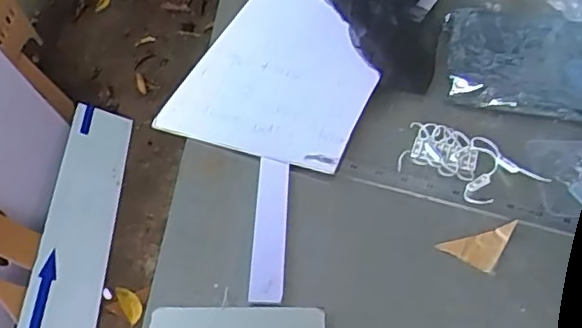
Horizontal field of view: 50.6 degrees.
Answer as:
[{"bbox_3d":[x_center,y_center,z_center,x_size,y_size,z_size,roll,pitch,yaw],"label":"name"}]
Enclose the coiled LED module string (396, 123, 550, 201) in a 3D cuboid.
[{"bbox_3d":[0.176,0.002,0.602,0.130,0.016,0.076,23,51,17],"label":"coiled LED module string"}]

